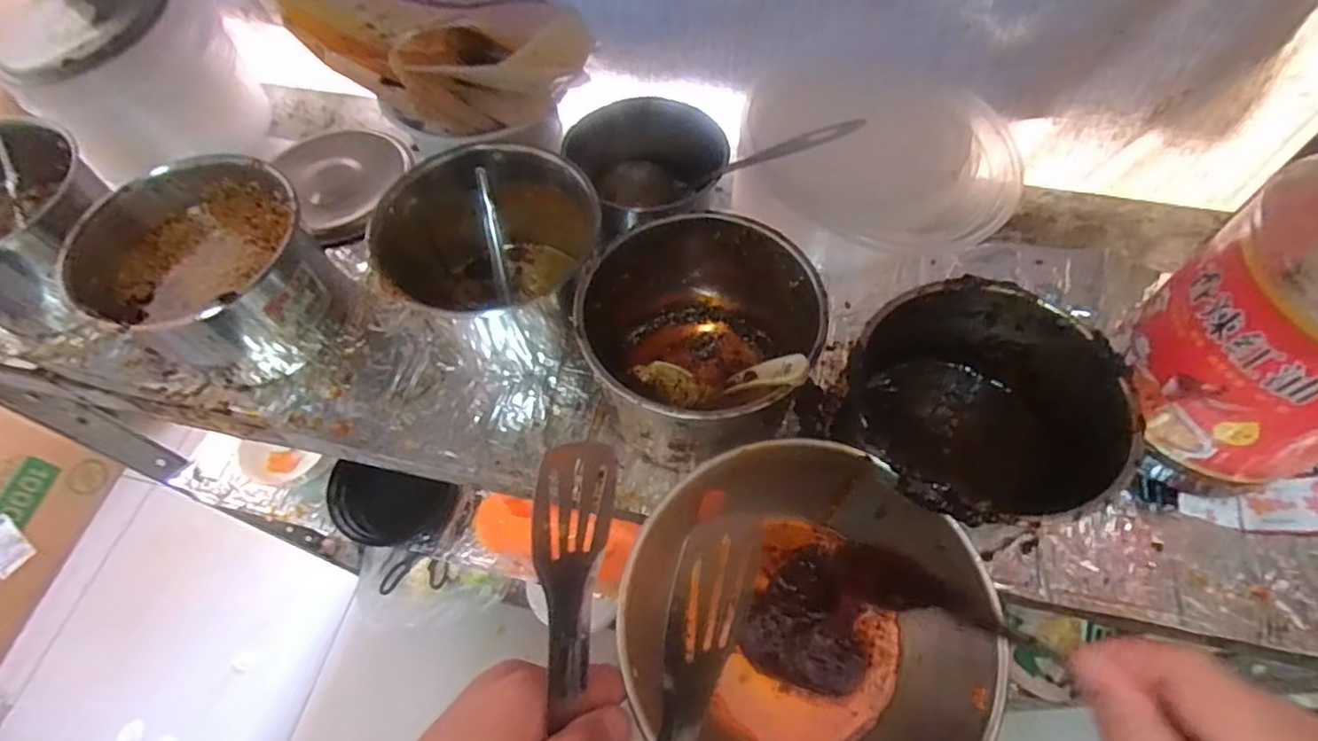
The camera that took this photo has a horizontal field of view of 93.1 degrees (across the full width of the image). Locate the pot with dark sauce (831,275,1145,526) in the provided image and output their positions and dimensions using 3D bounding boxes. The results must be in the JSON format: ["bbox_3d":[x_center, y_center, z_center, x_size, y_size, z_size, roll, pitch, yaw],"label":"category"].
[{"bbox_3d":[0.195,0.018,0.398,0.150,0.095,0.145,-1,60,1],"label":"pot with dark sauce"}]

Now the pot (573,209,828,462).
[{"bbox_3d":[0.022,-0.011,0.431,0.140,0.117,0.147,-1,60,1],"label":"pot"}]

